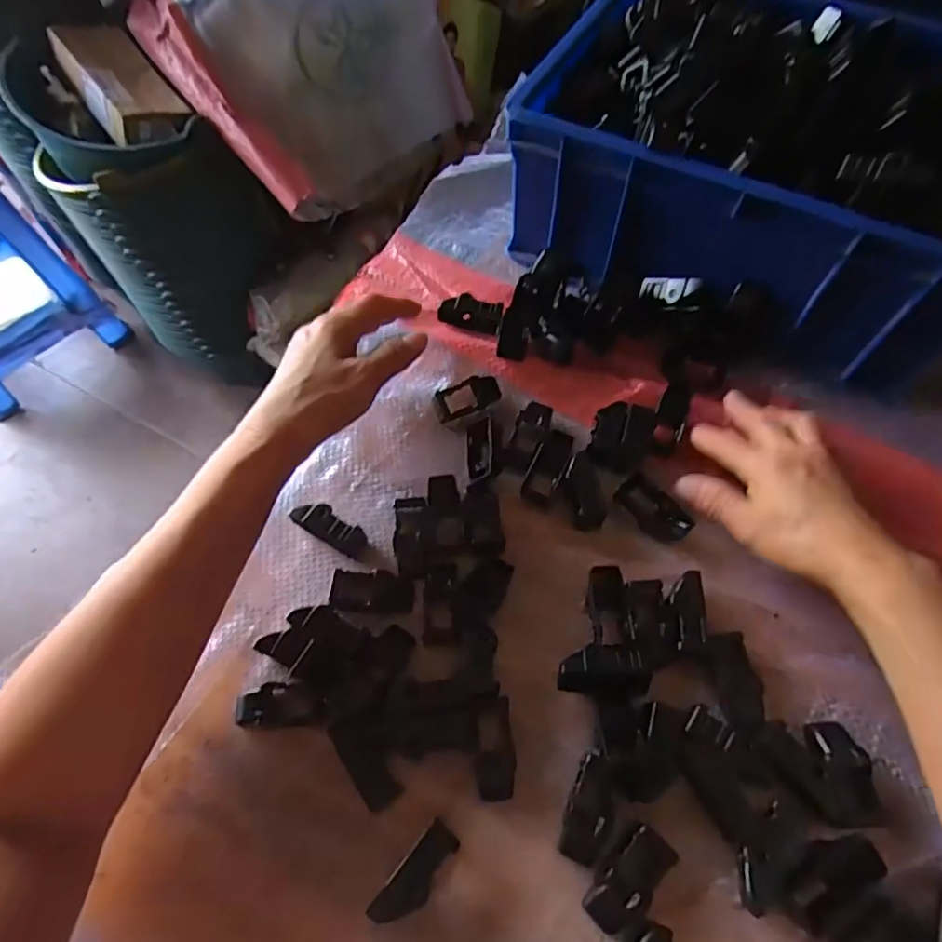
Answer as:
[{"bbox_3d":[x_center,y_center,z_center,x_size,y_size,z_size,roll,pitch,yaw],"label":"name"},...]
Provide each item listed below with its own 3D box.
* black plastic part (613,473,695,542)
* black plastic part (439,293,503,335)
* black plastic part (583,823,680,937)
[{"bbox_3d":[0.119,0.025,0.379,0.023,0.018,0.049,-39,69,-19],"label":"black plastic part"},{"bbox_3d":[0.000,-0.123,0.458,0.048,0.022,0.017,14,62,6],"label":"black plastic part"},{"bbox_3d":[0.078,0.202,0.288,0.026,0.019,0.048,39,68,18],"label":"black plastic part"}]

